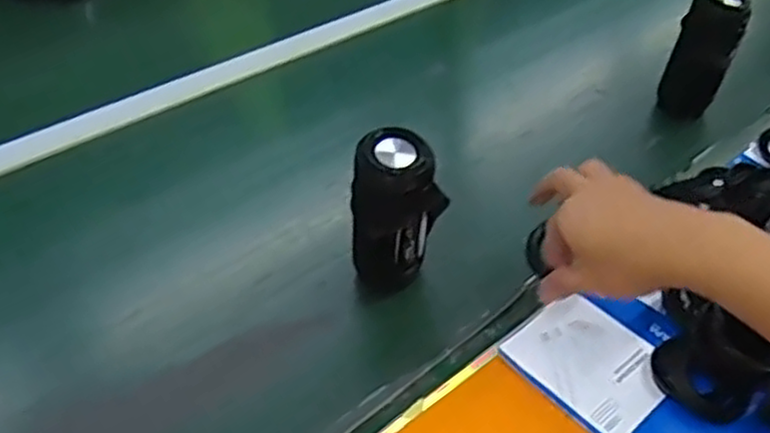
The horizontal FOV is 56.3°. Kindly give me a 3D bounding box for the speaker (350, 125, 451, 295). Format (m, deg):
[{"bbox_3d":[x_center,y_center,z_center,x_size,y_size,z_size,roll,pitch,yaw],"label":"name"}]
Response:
[{"bbox_3d":[0.006,0.003,0.629,0.074,0.147,0.054,-24,47,-25],"label":"speaker"}]

